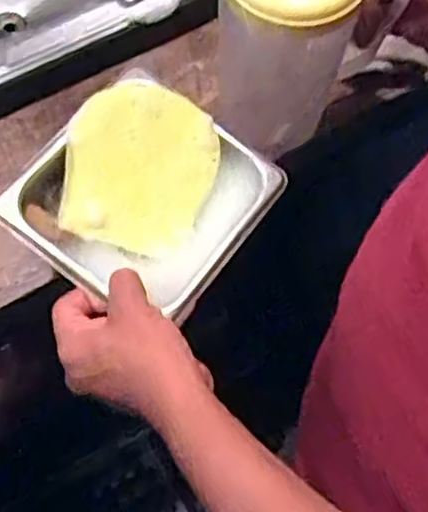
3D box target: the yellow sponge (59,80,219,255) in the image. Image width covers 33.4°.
[{"bbox_3d":[-0.055,-0.067,0.535,0.107,0.011,0.120,14,88,-22],"label":"yellow sponge"}]

